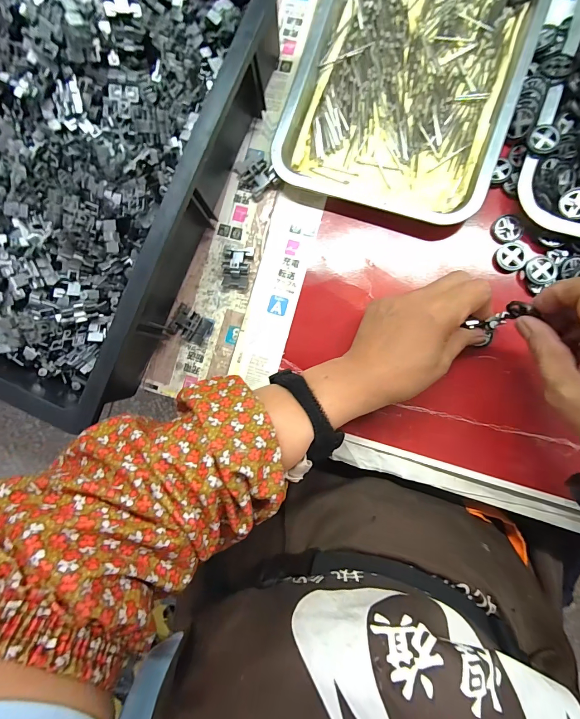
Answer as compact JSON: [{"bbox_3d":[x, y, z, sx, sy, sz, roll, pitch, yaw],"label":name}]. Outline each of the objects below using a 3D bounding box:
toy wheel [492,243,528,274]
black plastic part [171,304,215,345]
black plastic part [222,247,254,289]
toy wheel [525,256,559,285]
[{"bbox_3d":[0.213,-0.098,0.322,0.028,0.006,0.027,0,87,5],"label":"toy wheel"},{"bbox_3d":[-0.106,-0.037,0.355,0.044,0.014,0.030,29,90,6],"label":"black plastic part"},{"bbox_3d":[-0.057,-0.099,0.352,0.029,0.014,0.042,9,87,6],"label":"black plastic part"},{"bbox_3d":[0.238,-0.085,0.314,0.028,0.005,0.027,-22,85,4],"label":"toy wheel"}]

